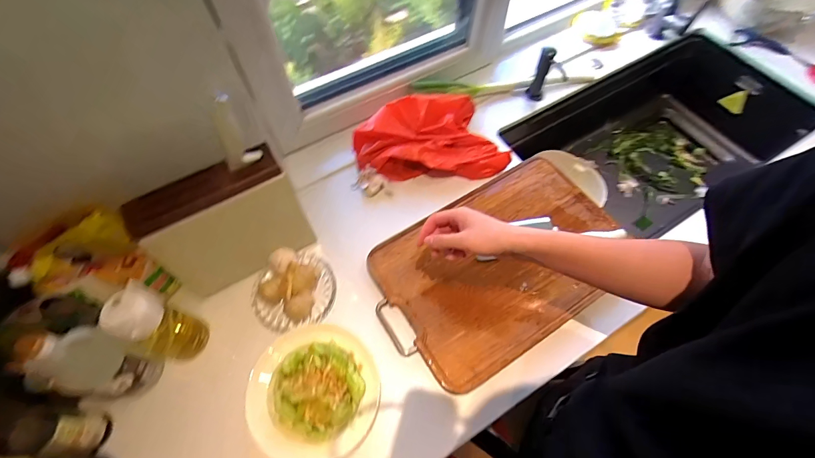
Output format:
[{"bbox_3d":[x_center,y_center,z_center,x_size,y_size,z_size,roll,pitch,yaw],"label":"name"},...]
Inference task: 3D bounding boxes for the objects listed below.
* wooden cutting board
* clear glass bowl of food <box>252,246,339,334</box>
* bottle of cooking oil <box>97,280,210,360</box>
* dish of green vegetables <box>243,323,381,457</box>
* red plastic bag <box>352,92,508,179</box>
[{"bbox_3d":[0.165,0.058,0.703,0.460,0.041,0.303,-33,66,-17],"label":"wooden cutting board"},{"bbox_3d":[-0.206,0.105,0.674,0.148,0.068,0.138,0,61,0],"label":"clear glass bowl of food"},{"bbox_3d":[-0.384,0.145,0.584,0.083,0.181,0.077,0,61,0],"label":"bottle of cooking oil"},{"bbox_3d":[-0.142,0.246,0.583,0.192,0.052,0.187,0,61,0],"label":"dish of green vegetables"},{"bbox_3d":[0.046,-0.188,0.795,0.314,0.107,0.150,-5,61,-3],"label":"red plastic bag"}]

